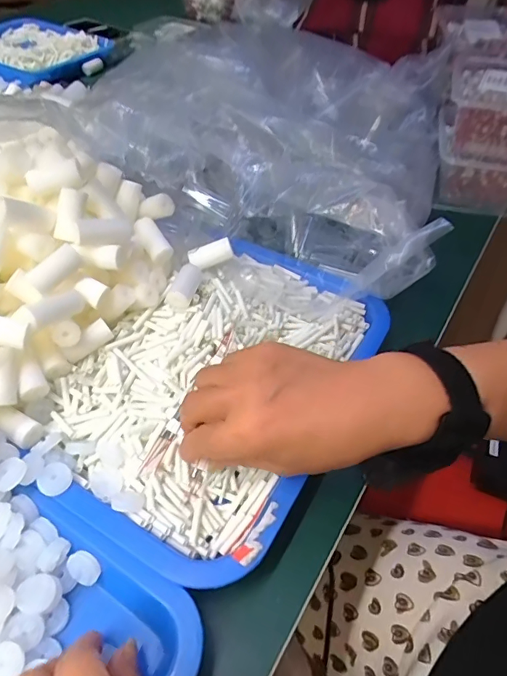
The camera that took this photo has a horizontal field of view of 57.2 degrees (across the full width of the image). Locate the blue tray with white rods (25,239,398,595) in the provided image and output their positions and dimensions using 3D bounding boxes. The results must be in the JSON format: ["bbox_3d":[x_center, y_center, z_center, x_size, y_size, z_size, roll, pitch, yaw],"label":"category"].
[{"bbox_3d":[-0.024,0.028,0.375,0.189,0.038,0.295,25,51,19],"label":"blue tray with white rods"}]

